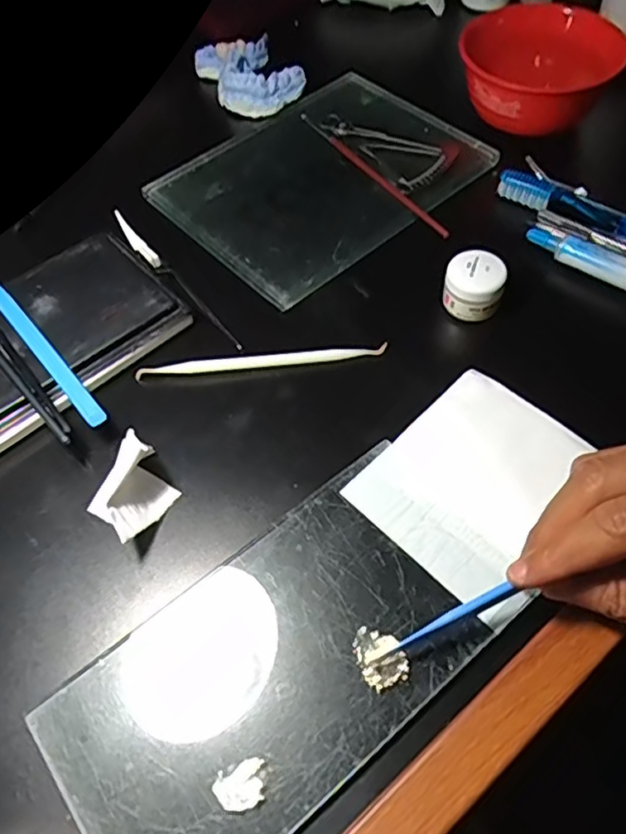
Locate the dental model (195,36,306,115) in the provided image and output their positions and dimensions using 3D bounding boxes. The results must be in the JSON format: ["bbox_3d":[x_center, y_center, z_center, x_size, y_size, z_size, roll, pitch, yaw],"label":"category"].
[{"bbox_3d":[-0.050,-0.272,0.500,0.060,0.034,0.084,-28,62,-14],"label":"dental model"}]

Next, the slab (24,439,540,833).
[{"bbox_3d":[-0.009,0.099,0.266,0.197,0.005,0.100,-36,64,-18],"label":"slab"}]

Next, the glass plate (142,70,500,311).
[{"bbox_3d":[0.003,-0.172,0.436,0.199,0.011,0.159,-39,65,-19],"label":"glass plate"}]

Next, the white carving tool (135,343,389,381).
[{"bbox_3d":[-0.028,-0.031,0.352,0.138,0.005,0.009,-6,59,-2],"label":"white carving tool"}]

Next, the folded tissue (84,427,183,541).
[{"bbox_3d":[-0.087,0.032,0.300,0.036,0.030,0.048,24,63,16],"label":"folded tissue"}]

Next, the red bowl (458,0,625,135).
[{"bbox_3d":[0.158,-0.244,0.445,0.100,0.047,0.106,-1,59,2],"label":"red bowl"}]

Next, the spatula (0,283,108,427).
[{"bbox_3d":[-0.151,-0.043,0.341,0.010,0.004,0.137,-37,64,-18],"label":"spatula"}]

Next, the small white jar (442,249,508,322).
[{"bbox_3d":[0.091,-0.074,0.358,0.031,0.028,0.030,-1,59,2],"label":"small white jar"}]

